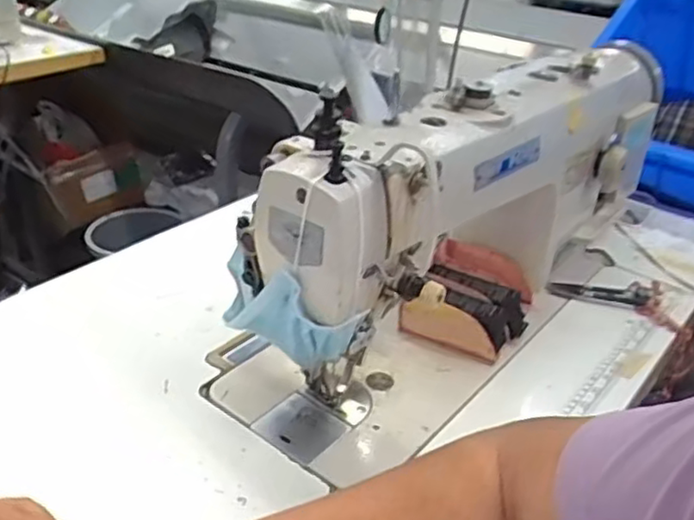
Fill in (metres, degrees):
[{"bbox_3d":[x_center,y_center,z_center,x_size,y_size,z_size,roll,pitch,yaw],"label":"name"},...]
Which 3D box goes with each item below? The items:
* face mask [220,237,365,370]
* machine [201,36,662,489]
[{"bbox_3d":[-0.047,0.039,0.517,0.124,0.078,0.039,18,33,24],"label":"face mask"},{"bbox_3d":[0.110,-0.049,0.664,0.183,0.234,0.514,26,37,34],"label":"machine"}]

